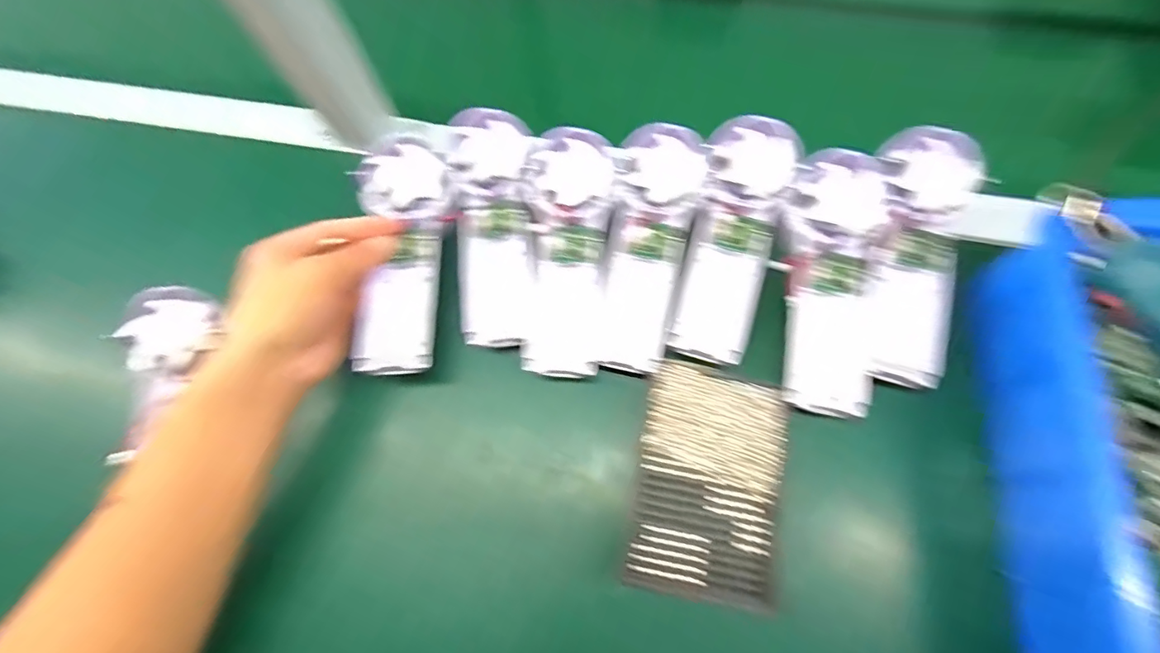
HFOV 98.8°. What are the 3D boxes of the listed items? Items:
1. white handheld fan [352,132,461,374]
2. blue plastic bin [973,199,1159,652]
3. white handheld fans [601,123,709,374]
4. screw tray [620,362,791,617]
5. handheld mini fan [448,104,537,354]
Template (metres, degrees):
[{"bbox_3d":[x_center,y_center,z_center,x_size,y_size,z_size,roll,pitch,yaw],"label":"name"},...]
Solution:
[{"bbox_3d":[-0.125,-0.056,0.354,0.061,0.024,0.178,-4,70,1],"label":"white handheld fan"},{"bbox_3d":[0.352,0.077,0.265,0.214,0.089,0.252,6,70,5],"label":"blue plastic bin"},{"bbox_3d":[0.053,-0.057,0.345,0.058,0.031,0.174,5,70,5],"label":"white handheld fans"},{"bbox_3d":[0.081,0.095,0.310,0.086,0.016,0.135,10,70,6],"label":"screw tray"},{"bbox_3d":[-0.062,-0.077,0.361,0.053,0.029,0.179,-6,69,1],"label":"handheld mini fan"}]

